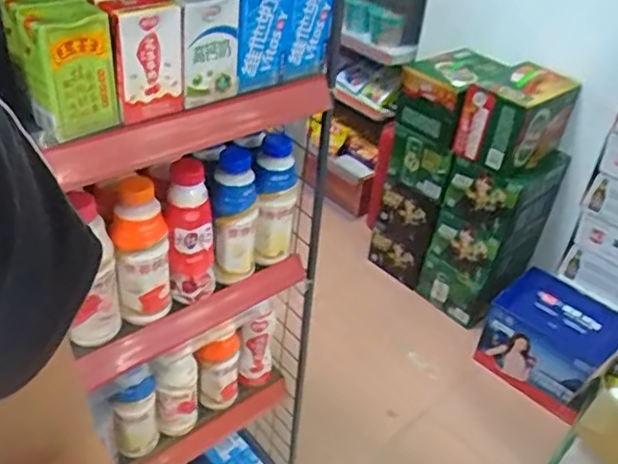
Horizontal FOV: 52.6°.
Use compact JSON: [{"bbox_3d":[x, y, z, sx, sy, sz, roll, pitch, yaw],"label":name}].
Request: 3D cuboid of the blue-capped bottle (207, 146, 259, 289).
[{"bbox_3d":[-0.103,-0.018,0.860,0.059,0.181,0.072,3,37,-4],"label":"blue-capped bottle"}]

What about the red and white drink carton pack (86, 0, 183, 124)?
[{"bbox_3d":[-0.189,-0.193,0.638,0.071,0.113,0.115,-23,46,-33],"label":"red and white drink carton pack"}]

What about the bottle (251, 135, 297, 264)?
[{"bbox_3d":[-0.050,-0.043,0.910,0.056,0.181,0.069,6,37,0],"label":"bottle"}]

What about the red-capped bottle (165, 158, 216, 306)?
[{"bbox_3d":[-0.151,0.003,0.812,0.055,0.185,0.055,0,37,-8],"label":"red-capped bottle"}]

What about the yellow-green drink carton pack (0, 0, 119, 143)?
[{"bbox_3d":[-0.233,-0.161,0.588,0.064,0.109,0.082,-26,47,-35],"label":"yellow-green drink carton pack"}]

